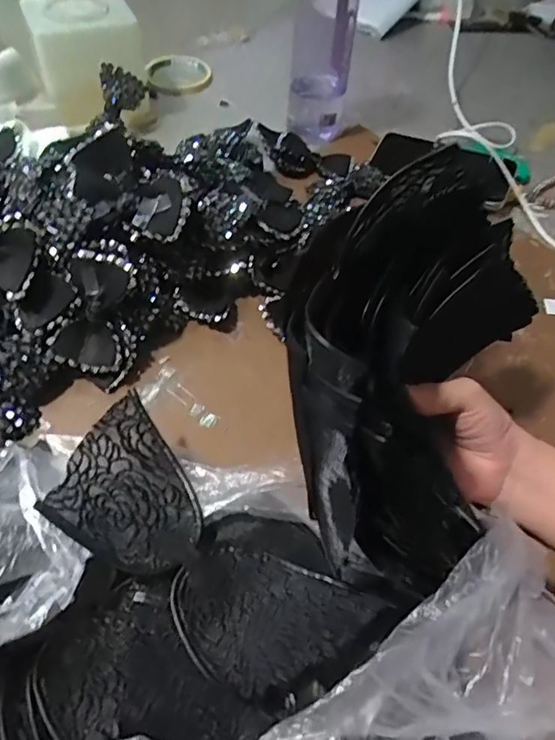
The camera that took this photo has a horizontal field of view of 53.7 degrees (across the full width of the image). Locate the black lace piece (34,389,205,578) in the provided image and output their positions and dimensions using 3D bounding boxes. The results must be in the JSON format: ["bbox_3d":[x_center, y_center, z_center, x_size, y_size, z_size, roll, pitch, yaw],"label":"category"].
[{"bbox_3d":[-0.085,0.073,0.343,0.090,0.009,0.093,35,48,-3],"label":"black lace piece"}]

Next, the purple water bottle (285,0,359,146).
[{"bbox_3d":[0.050,-0.370,0.615,0.068,0.233,0.080,9,54,3],"label":"purple water bottle"}]

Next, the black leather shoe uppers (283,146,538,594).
[{"bbox_3d":[0.085,0.005,0.323,0.073,0.194,0.212,2,59,45],"label":"black leather shoe uppers"}]

